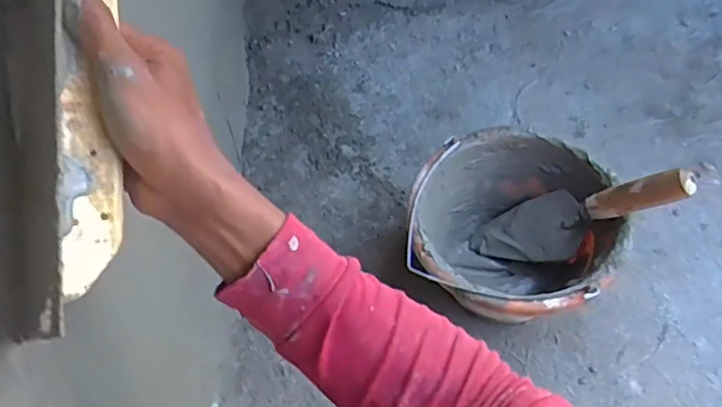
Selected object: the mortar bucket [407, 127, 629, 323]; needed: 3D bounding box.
[{"bbox_3d":[0.187,0.054,0.777,0.235,0.169,0.234,-2,56,3],"label":"mortar bucket"}]

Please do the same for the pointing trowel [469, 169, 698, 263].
[{"bbox_3d":[0.269,0.016,0.757,0.064,0.311,0.082,38,60,-16],"label":"pointing trowel"}]

